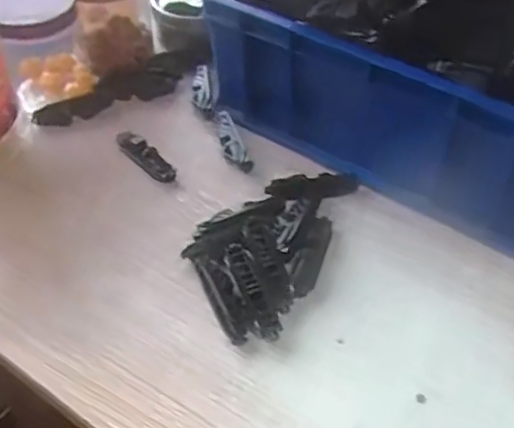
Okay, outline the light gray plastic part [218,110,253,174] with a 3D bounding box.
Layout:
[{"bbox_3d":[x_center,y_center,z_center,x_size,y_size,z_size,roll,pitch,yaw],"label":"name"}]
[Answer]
[{"bbox_3d":[-0.025,-0.071,0.556,0.019,0.008,0.079,-15,49,-12],"label":"light gray plastic part"}]

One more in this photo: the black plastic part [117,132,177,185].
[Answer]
[{"bbox_3d":[-0.101,-0.054,0.544,0.019,0.020,0.068,-34,55,-27],"label":"black plastic part"}]

